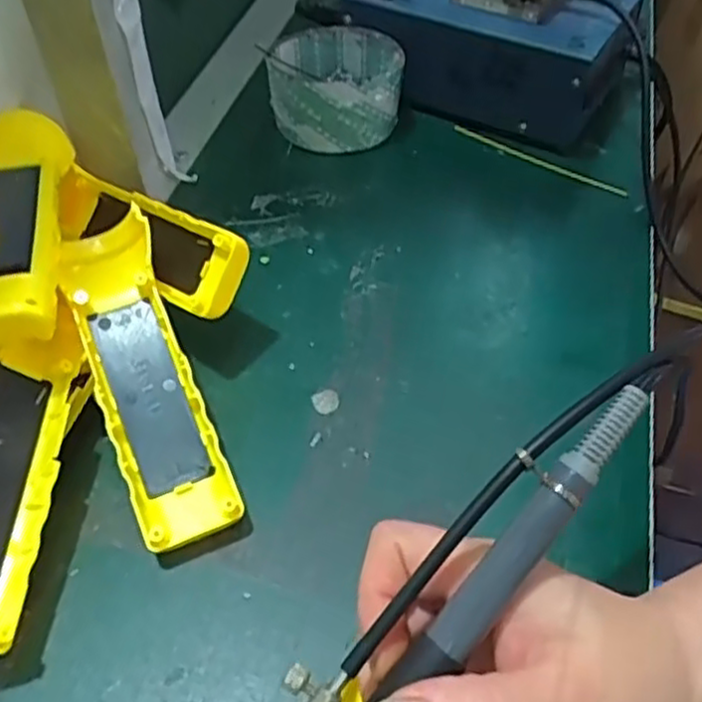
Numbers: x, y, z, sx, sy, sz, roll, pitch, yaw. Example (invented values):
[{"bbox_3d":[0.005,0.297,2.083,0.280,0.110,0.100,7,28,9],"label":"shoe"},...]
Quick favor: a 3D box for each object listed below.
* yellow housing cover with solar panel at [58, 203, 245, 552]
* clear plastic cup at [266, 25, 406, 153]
[{"bbox_3d":[-0.096,0.010,0.342,0.044,0.020,0.158,-18,71,-14],"label":"yellow housing cover with solar panel"},{"bbox_3d":[-0.009,-0.185,0.516,0.087,0.046,0.086,0,50,0],"label":"clear plastic cup"}]

